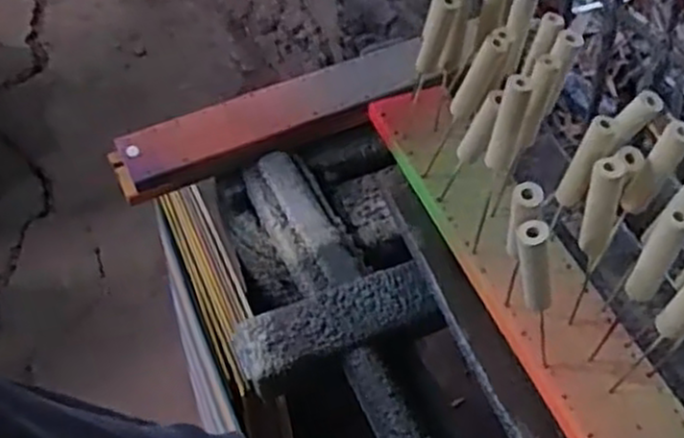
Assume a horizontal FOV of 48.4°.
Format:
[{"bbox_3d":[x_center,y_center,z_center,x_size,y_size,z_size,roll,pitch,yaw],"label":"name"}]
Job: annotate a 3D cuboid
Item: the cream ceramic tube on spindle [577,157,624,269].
[{"bbox_3d":[0.182,-0.004,0.542,0.021,0.095,0.017,15,52,18],"label":"cream ceramic tube on spindle"}]

